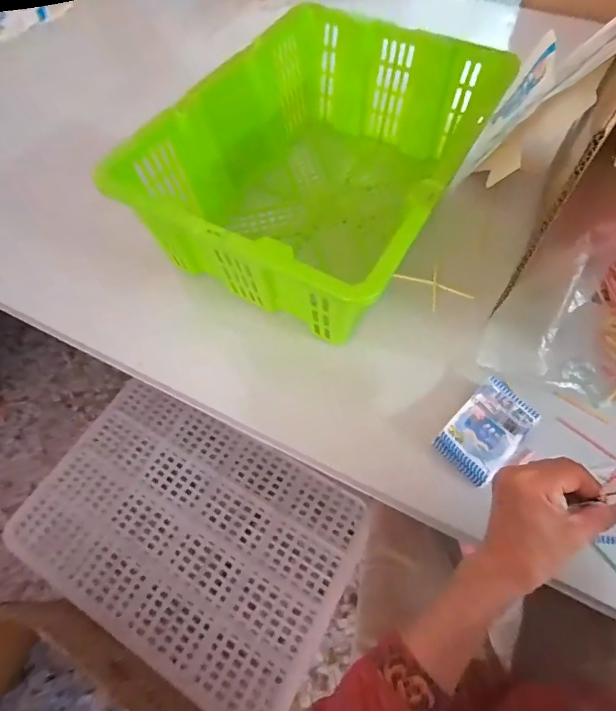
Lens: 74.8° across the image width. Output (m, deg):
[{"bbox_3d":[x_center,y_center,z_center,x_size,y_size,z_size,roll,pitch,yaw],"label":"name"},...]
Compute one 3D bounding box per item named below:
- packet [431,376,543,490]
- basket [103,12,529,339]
[{"bbox_3d":[0.200,0.082,0.447,0.115,0.013,0.067,-40,68,-19],"label":"packet"},{"bbox_3d":[0.031,-0.263,0.571,0.337,0.172,0.470,26,65,14],"label":"basket"}]

